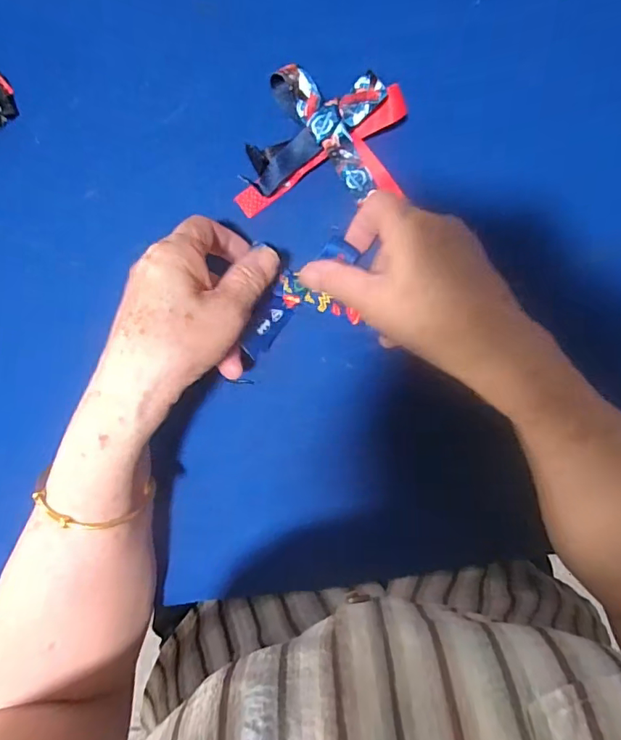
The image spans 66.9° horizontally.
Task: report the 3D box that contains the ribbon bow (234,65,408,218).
[{"bbox_3d":[0.008,-0.160,0.335,0.111,0.045,0.081,5,86,1],"label":"ribbon bow"}]

